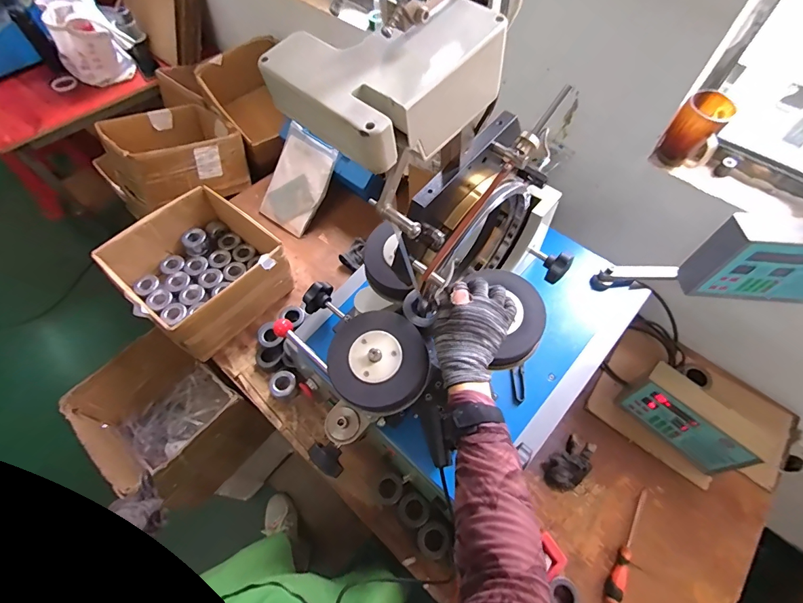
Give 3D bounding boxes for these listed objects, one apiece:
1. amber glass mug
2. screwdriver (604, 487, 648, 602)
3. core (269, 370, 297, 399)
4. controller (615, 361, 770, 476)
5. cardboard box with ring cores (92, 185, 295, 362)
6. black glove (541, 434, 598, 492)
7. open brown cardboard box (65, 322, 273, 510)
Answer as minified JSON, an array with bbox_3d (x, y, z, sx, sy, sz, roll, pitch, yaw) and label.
[{"bbox_3d":[0.548,-0.309,0.721,0.083,0.112,0.089,-39,66,-21],"label":"amber glass mug"},{"bbox_3d":[0.439,0.467,0.750,0.026,0.023,0.227,29,63,17],"label":"screwdriver"},{"bbox_3d":[-0.276,0.191,0.897,0.066,0.030,0.062,0,59,0],"label":"core"},{"bbox_3d":[0.588,0.242,0.807,0.063,0.162,0.226,-40,66,-21],"label":"controller"},{"bbox_3d":[-0.492,-0.088,0.979,0.326,0.152,0.348,35,65,19],"label":"cardboard box with ring cores"},{"bbox_3d":[0.358,0.340,0.811,0.119,0.062,0.076,-32,64,-18],"label":"black glove"},{"bbox_3d":[-0.592,0.313,1.009,0.331,0.287,0.295,33,64,18],"label":"open brown cardboard box"}]

